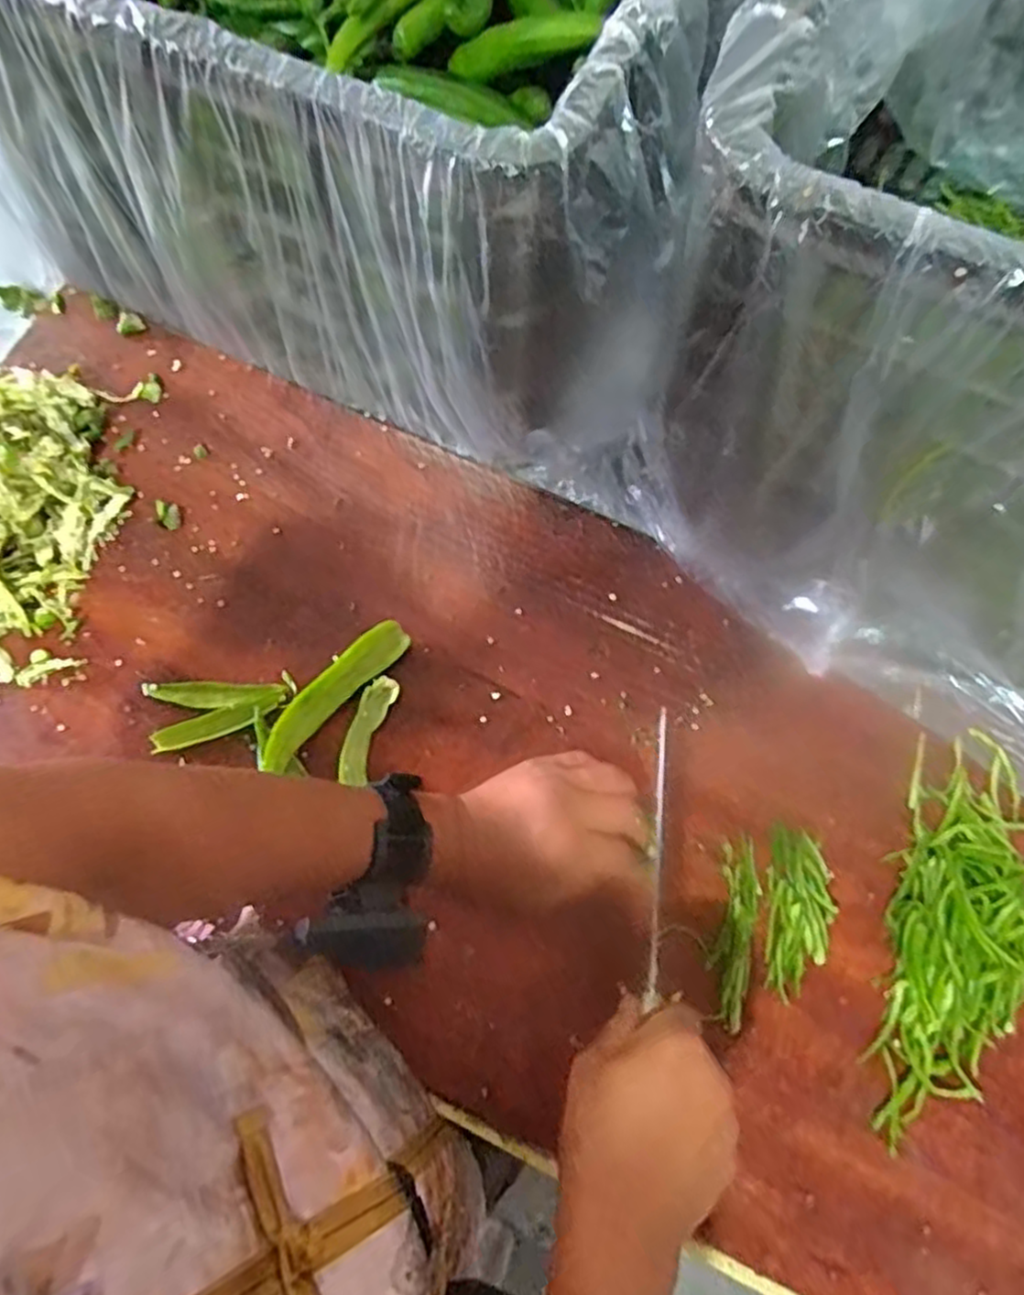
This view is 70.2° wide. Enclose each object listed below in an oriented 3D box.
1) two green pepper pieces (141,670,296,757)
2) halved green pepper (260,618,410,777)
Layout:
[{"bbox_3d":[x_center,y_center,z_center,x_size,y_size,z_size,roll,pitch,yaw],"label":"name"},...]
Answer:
[{"bbox_3d":[-0.199,0.042,0.495,0.097,0.016,0.048,-8,75,-3],"label":"two green pepper pieces"},{"bbox_3d":[-0.122,0.031,0.496,0.026,0.018,0.126,41,78,10],"label":"halved green pepper"}]

